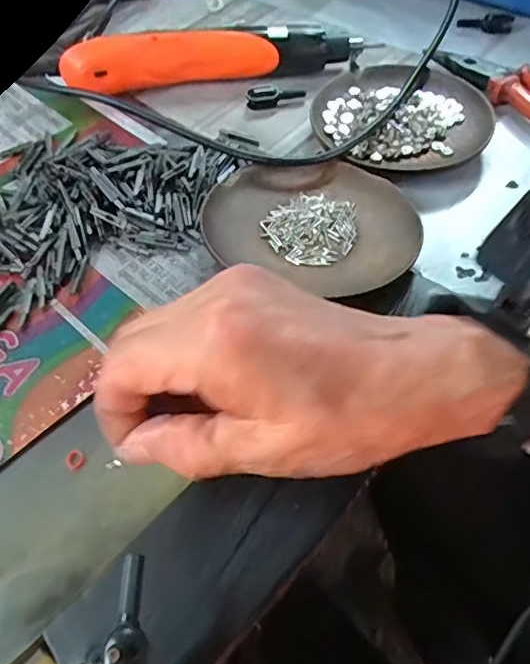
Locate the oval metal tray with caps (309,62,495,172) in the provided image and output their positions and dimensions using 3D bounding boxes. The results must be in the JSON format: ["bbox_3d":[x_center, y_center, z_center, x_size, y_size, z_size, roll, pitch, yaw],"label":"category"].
[{"bbox_3d":[0.088,-0.143,0.374,0.112,0.014,0.107,-11,53,-5],"label":"oval metal tray with caps"}]

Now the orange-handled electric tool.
[{"bbox_3d":[-0.036,-0.199,0.409,0.211,0.036,0.027,-8,53,-3],"label":"orange-handled electric tool"}]

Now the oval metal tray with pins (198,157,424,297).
[{"bbox_3d":[0.027,-0.063,0.310,0.112,0.021,0.101,13,55,13],"label":"oval metal tray with pins"}]

